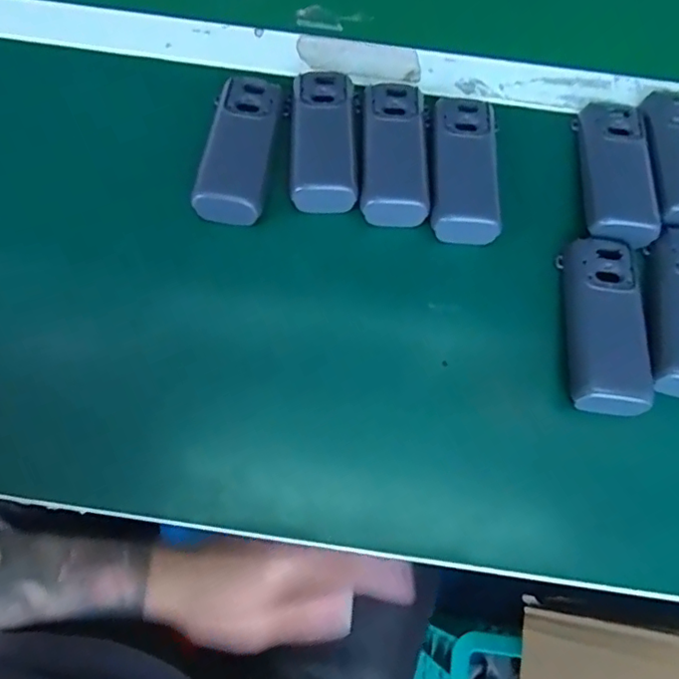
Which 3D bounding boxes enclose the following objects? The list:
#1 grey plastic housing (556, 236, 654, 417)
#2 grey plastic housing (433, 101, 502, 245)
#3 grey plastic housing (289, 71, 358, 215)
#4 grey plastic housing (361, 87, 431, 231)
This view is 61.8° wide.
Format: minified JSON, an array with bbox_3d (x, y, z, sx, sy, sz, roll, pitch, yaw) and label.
[{"bbox_3d":[0.148,-0.011,0.319,0.040,0.016,0.104,5,69,0],"label":"grey plastic housing"},{"bbox_3d":[0.078,-0.109,0.355,0.039,0.018,0.103,6,69,0],"label":"grey plastic housing"},{"bbox_3d":[-0.011,-0.129,0.360,0.040,0.021,0.100,-1,69,-2],"label":"grey plastic housing"},{"bbox_3d":[0.034,-0.120,0.359,0.039,0.020,0.100,2,69,-1],"label":"grey plastic housing"}]

